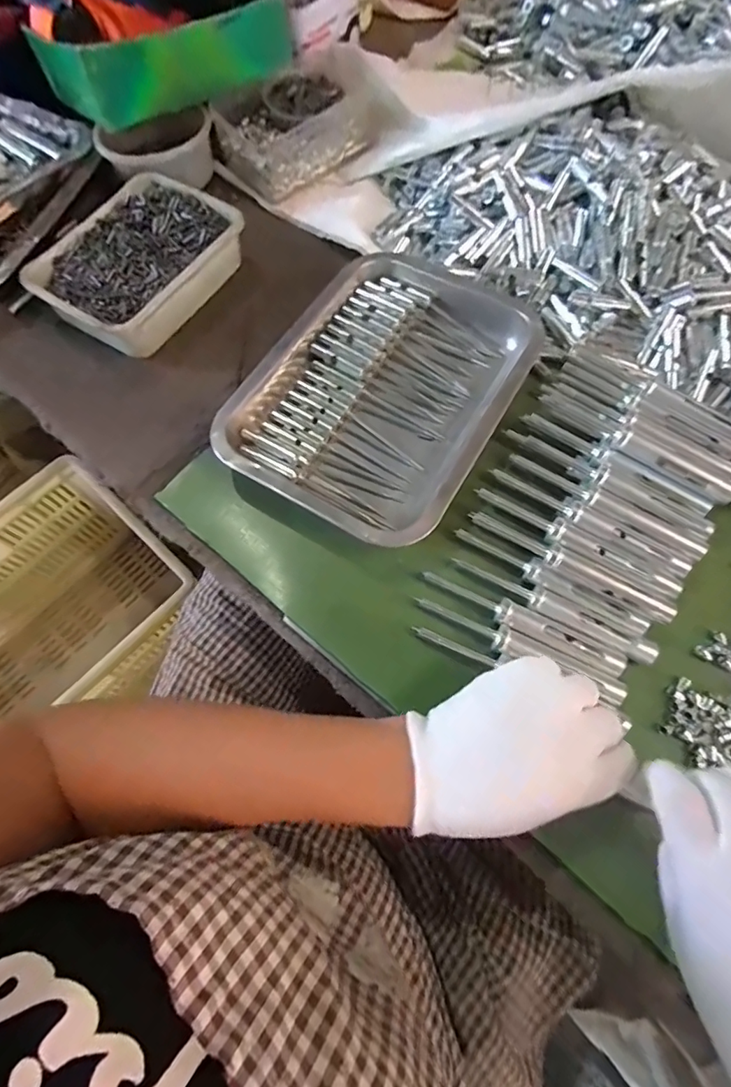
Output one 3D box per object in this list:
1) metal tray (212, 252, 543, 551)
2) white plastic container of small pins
[{"bbox_3d":[0.022,-0.136,0.408,0.188,0.046,0.277,30,71,10],"label":"metal tray"},{"bbox_3d":[-0.207,-0.261,0.452,0.124,0.040,0.184,32,72,11],"label":"white plastic container of small pins"}]

